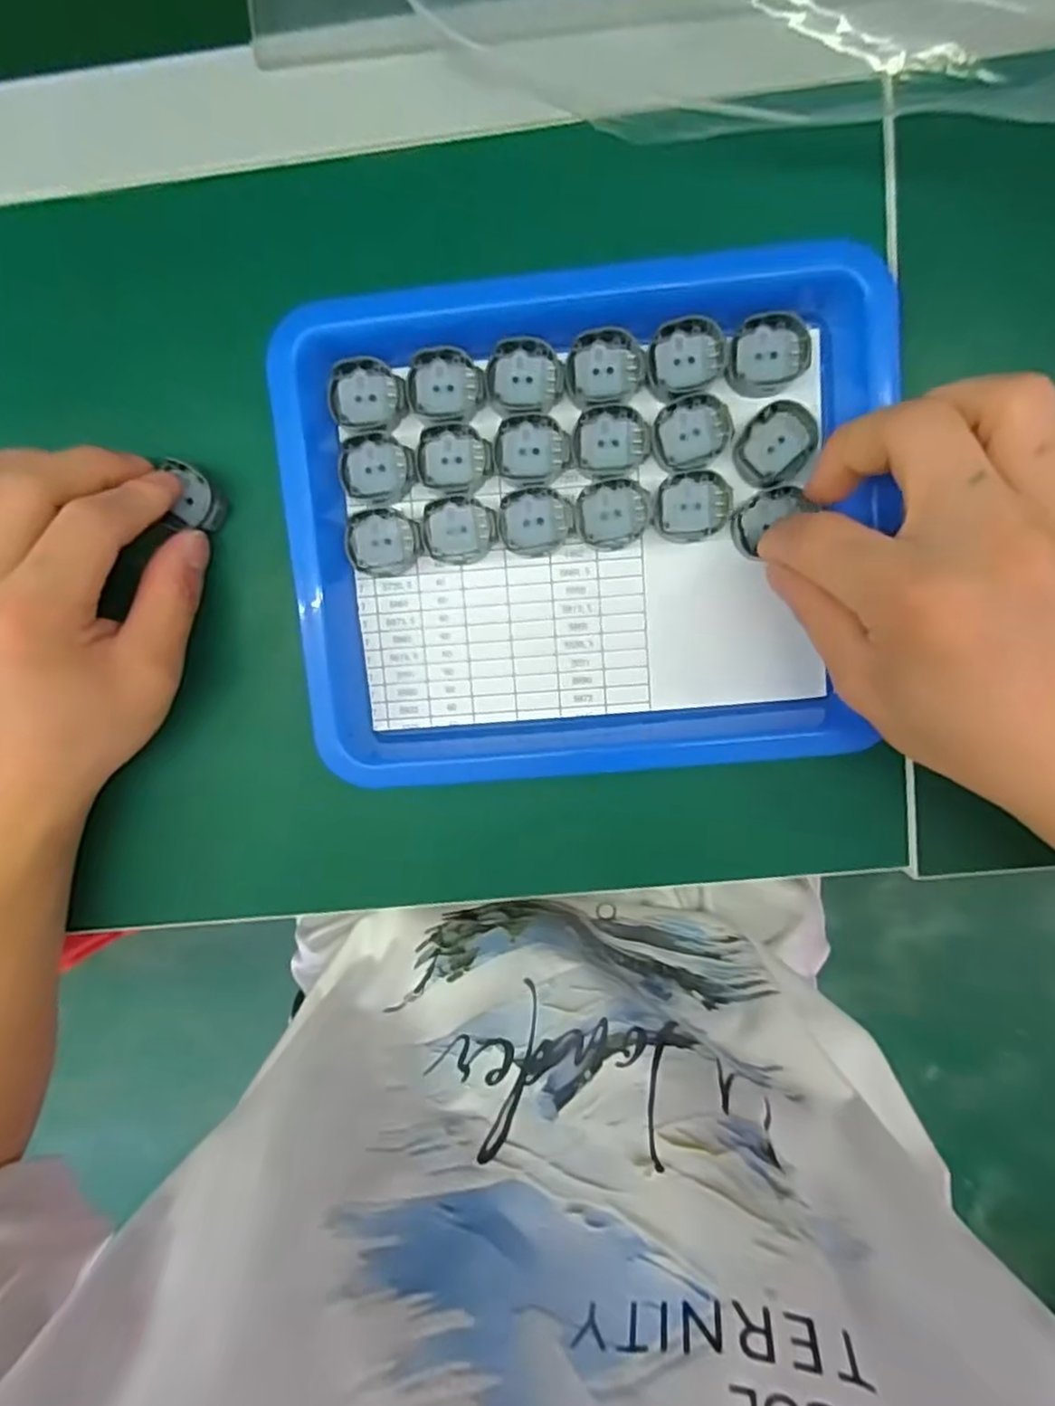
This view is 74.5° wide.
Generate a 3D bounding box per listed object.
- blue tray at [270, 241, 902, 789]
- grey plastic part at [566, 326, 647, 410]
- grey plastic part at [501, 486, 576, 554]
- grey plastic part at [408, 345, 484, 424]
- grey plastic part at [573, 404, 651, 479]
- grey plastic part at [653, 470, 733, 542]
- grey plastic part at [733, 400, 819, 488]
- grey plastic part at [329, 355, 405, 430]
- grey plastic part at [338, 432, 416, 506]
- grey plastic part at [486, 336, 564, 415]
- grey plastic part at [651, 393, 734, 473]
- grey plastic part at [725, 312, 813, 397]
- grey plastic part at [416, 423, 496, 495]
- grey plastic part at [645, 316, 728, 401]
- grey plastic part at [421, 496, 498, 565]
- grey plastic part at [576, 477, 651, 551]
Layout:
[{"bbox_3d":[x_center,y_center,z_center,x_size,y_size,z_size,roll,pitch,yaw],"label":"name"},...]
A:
[{"bbox_3d":[0.021,-0.063,0.258,0.210,0.025,0.180,-5,98,2],"label":"blue tray"},{"bbox_3d":[0.029,-0.123,0.253,0.028,0.004,0.025,-6,98,2],"label":"grey plastic part"},{"bbox_3d":[0.004,-0.070,0.264,0.027,0.007,0.023,-1,98,2],"label":"grey plastic part"},{"bbox_3d":[-0.030,-0.118,0.257,0.027,0.006,0.026,5,99,1],"label":"grey plastic part"},{"bbox_3d":[0.031,-0.097,0.257,0.028,0.004,0.025,-2,98,2],"label":"grey plastic part"},{"bbox_3d":[0.062,-0.074,0.259,0.027,0.004,0.025,6,99,1],"label":"grey plastic part"},{"bbox_3d":[0.091,-0.095,0.254,0.026,0.005,0.031,39,98,-4],"label":"grey plastic part"},{"bbox_3d":[-0.060,-0.115,0.258,0.027,0.005,0.024,-8,98,3],"label":"grey plastic part"},{"bbox_3d":[-0.057,-0.089,0.264,0.028,0.009,0.025,-6,98,2],"label":"grey plastic part"},{"bbox_3d":[-0.001,-0.120,0.255,0.027,0.006,0.025,0,98,1],"label":"grey plastic part"},{"bbox_3d":[0.060,-0.099,0.255,0.029,0.004,0.026,-17,98,4],"label":"grey plastic part"},{"bbox_3d":[0.087,-0.126,0.250,0.029,0.006,0.027,0,98,1],"label":"grey plastic part"},{"bbox_3d":[-0.027,-0.092,0.262,0.028,0.007,0.025,-5,98,2],"label":"grey plastic part"},{"bbox_3d":[0.057,-0.125,0.250,0.029,0.004,0.025,-13,98,3],"label":"grey plastic part"},{"bbox_3d":[-0.026,-0.066,0.266,0.028,0.007,0.024,9,99,0],"label":"grey plastic part"},{"bbox_3d":[0.032,-0.072,0.264,0.026,0.006,0.025,6,99,1],"label":"grey plastic part"}]

